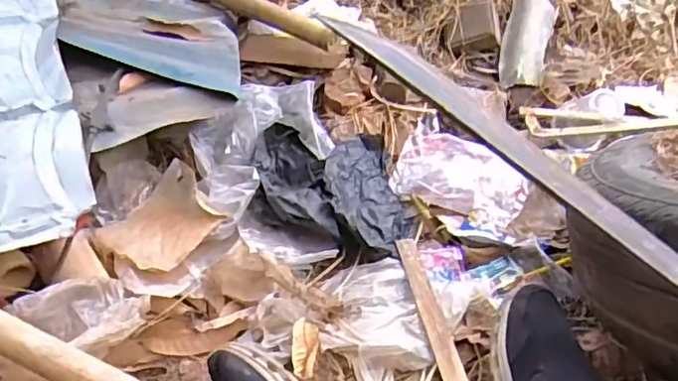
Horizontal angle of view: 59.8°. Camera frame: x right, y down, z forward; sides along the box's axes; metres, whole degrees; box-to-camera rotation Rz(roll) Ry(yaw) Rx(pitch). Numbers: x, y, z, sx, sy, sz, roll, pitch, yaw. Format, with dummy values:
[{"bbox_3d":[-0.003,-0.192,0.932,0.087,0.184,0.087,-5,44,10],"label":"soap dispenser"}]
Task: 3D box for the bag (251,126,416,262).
[{"bbox_3d":[-0.007,-0.004,0.909,0.224,0.068,0.263,-7,44,-8],"label":"bag"}]

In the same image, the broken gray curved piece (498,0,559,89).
[{"bbox_3d":[0.362,-0.304,1.129,0.085,0.039,0.286,13,63,8],"label":"broken gray curved piece"}]

